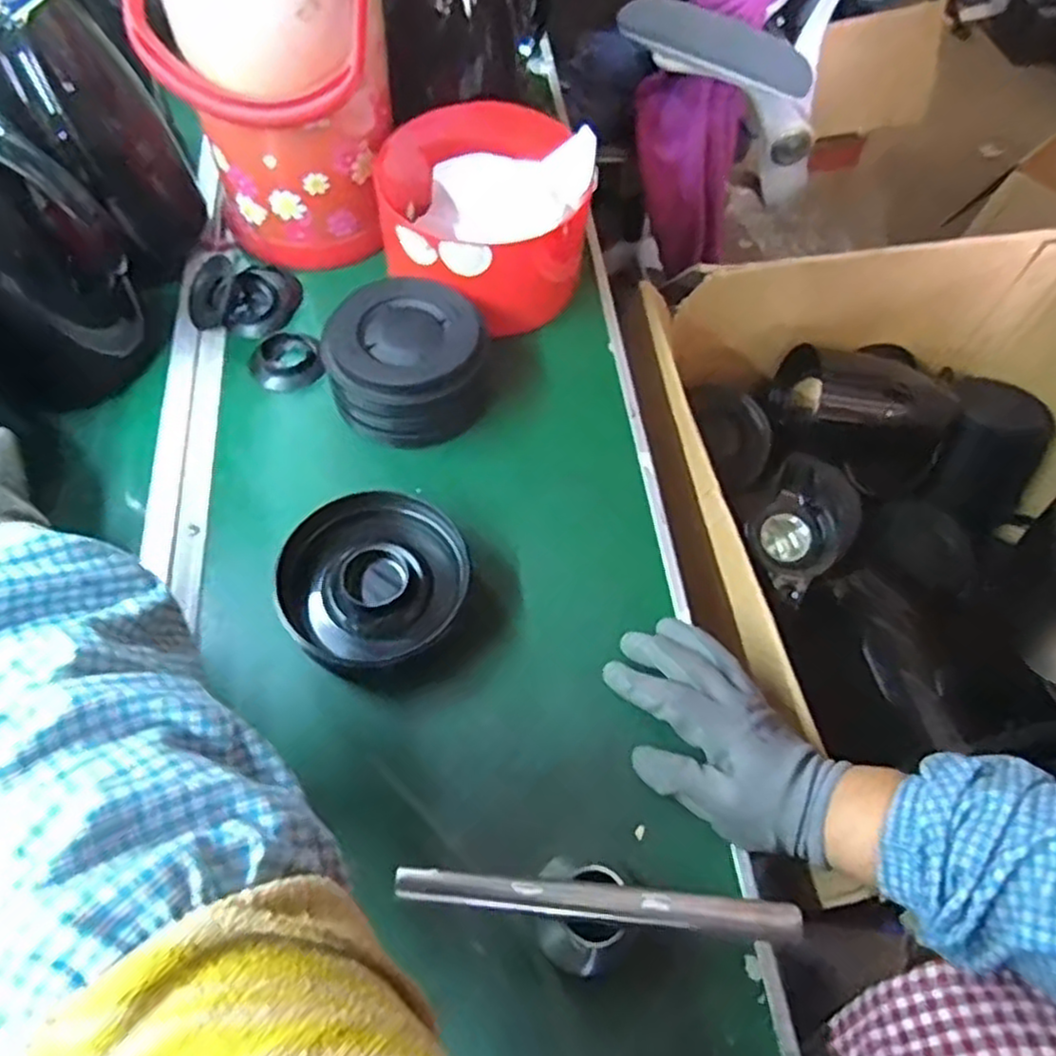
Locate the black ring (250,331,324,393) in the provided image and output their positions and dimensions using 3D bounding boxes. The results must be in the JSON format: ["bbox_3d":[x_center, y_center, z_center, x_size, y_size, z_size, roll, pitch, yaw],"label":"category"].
[{"bbox_3d":[-0.192,-0.133,0.586,0.054,0.013,0.053,1,59,-2],"label":"black ring"}]

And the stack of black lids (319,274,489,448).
[{"bbox_3d":[-0.091,-0.125,0.561,0.108,0.067,0.121,32,63,15],"label":"stack of black lids"}]

